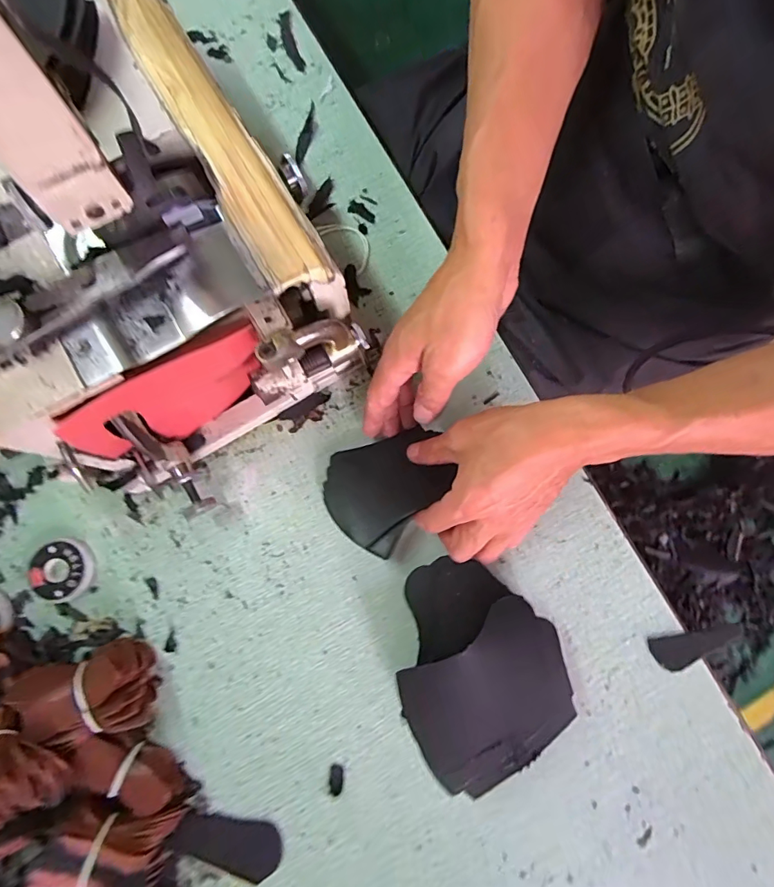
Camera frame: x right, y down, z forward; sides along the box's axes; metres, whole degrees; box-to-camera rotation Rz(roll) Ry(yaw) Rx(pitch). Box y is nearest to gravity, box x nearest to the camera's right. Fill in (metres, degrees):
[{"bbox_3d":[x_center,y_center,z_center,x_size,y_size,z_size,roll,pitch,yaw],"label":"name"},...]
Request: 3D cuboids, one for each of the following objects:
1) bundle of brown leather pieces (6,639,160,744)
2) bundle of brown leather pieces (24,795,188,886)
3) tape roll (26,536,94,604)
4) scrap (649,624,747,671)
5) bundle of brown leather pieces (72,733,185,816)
[{"bbox_3d":[-0.220,0.185,0.341,0.086,0.043,0.058,-18,80,-4],"label":"bundle of brown leather pieces"},{"bbox_3d":[-0.189,0.277,0.318,0.075,0.048,0.053,14,80,2],"label":"bundle of brown leather pieces"},{"bbox_3d":[-0.264,0.101,0.372,0.047,0.012,0.050,0,80,-1],"label":"tape roll"},{"bbox_3d":[0.248,0.163,0.369,0.075,0.004,0.026,-10,83,1],"label":"scrap"},{"bbox_3d":[-0.185,0.236,0.336,0.075,0.033,0.030,24,80,3],"label":"bundle of brown leather pieces"}]

